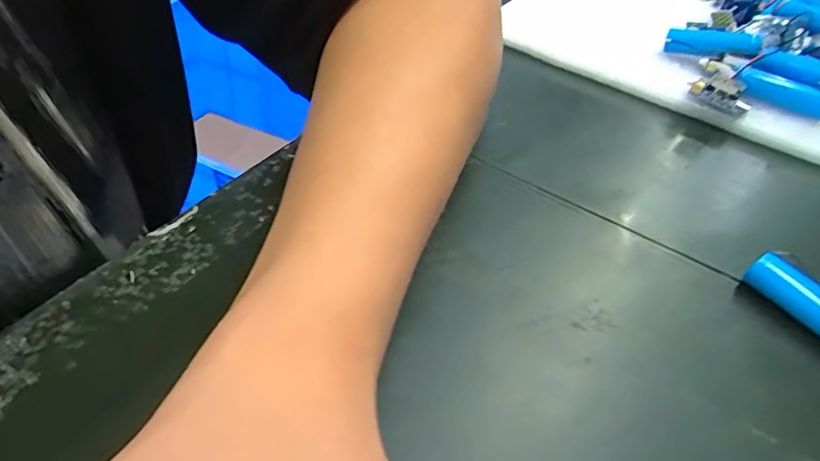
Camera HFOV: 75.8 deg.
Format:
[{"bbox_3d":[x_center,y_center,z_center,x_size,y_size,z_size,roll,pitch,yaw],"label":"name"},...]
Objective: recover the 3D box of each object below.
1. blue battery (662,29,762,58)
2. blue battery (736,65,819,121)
[{"bbox_3d":[0.180,-0.112,0.317,0.020,0.014,0.055,-22,31,-26],"label":"blue battery"},{"bbox_3d":[0.205,-0.075,0.287,0.059,0.015,0.014,13,42,-12],"label":"blue battery"}]

